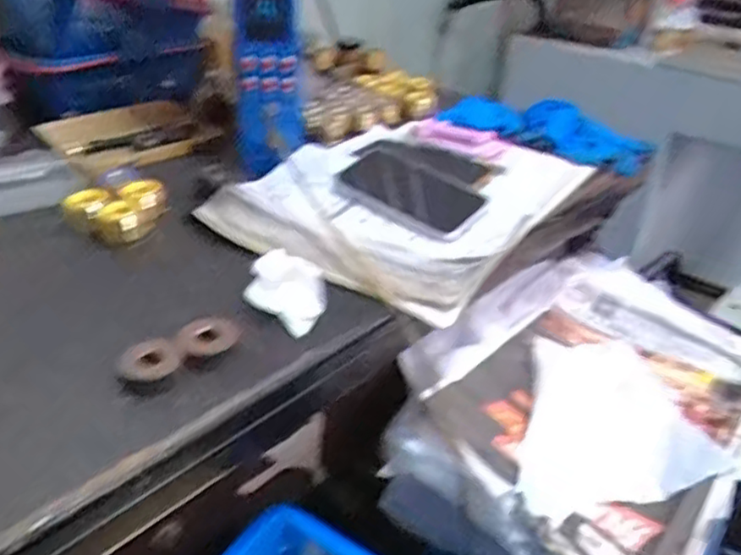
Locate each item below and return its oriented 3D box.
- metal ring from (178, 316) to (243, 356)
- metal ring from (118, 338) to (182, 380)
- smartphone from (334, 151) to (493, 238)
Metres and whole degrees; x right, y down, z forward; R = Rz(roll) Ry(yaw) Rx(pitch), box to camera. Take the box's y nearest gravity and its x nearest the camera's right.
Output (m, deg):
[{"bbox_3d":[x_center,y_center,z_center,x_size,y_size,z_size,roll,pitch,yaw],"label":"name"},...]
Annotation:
[{"bbox_3d":[-0.113,0.040,0.473,0.042,0.007,0.032,-18,59,-30],"label":"metal ring"},{"bbox_3d":[-0.147,0.055,0.450,0.038,0.009,0.037,2,32,-1],"label":"metal ring"},{"bbox_3d":[0.038,-0.086,0.659,0.152,0.014,0.075,28,56,29],"label":"smartphone"}]

